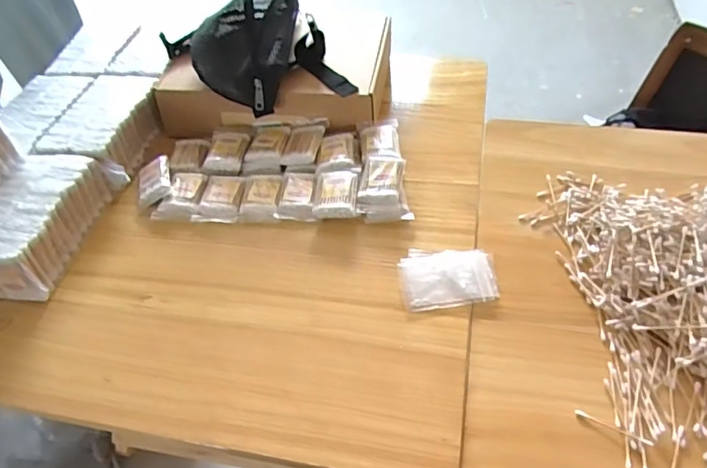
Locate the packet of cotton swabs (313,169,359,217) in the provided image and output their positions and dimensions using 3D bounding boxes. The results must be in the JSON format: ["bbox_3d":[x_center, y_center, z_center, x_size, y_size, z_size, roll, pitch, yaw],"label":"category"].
[{"bbox_3d":[-0.024,-0.060,0.713,0.058,0.020,0.088,2,49,7],"label":"packet of cotton swabs"}]

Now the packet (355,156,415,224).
[{"bbox_3d":[0.041,-0.065,0.718,0.072,0.044,0.096,-4,49,2],"label":"packet"}]

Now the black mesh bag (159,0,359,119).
[{"bbox_3d":[-0.163,-0.295,0.808,0.240,0.099,0.271,-20,50,-12],"label":"black mesh bag"}]

